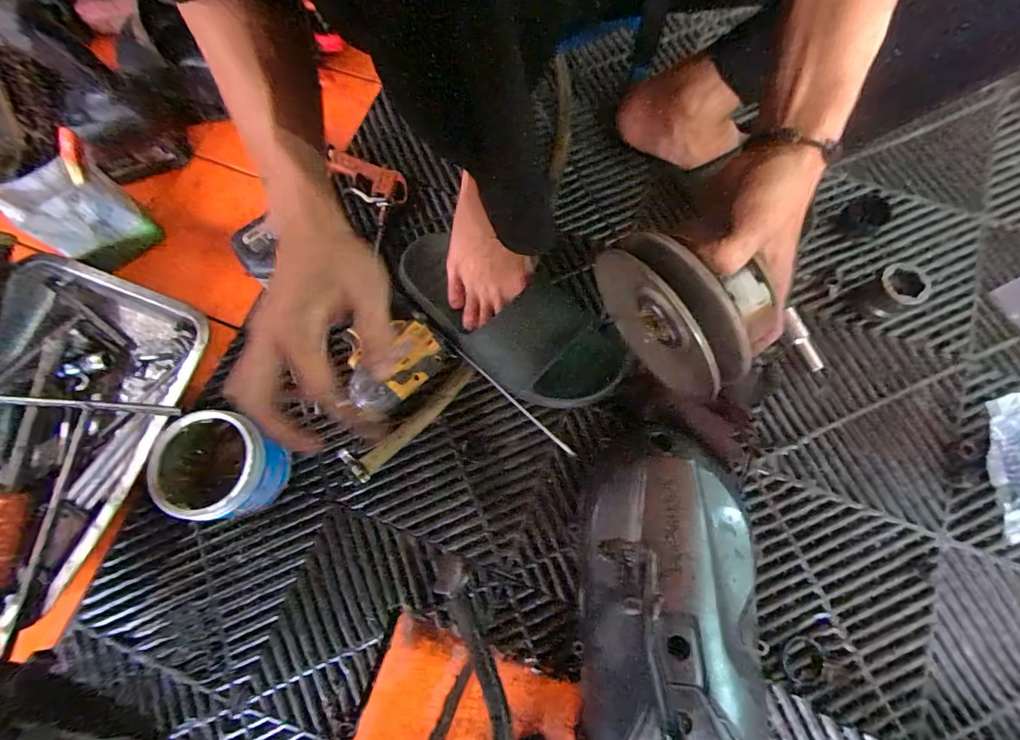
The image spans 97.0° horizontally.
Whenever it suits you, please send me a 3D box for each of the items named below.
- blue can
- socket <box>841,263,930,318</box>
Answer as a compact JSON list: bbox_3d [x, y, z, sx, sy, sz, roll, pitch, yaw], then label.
[{"bbox_3d":[-0.287,0.099,0.454,0.099,0.089,0.087,13,75,4],"label":"blue can"},{"bbox_3d":[0.429,-0.087,0.505,0.055,0.054,0.051,41,79,11],"label":"socket"}]

